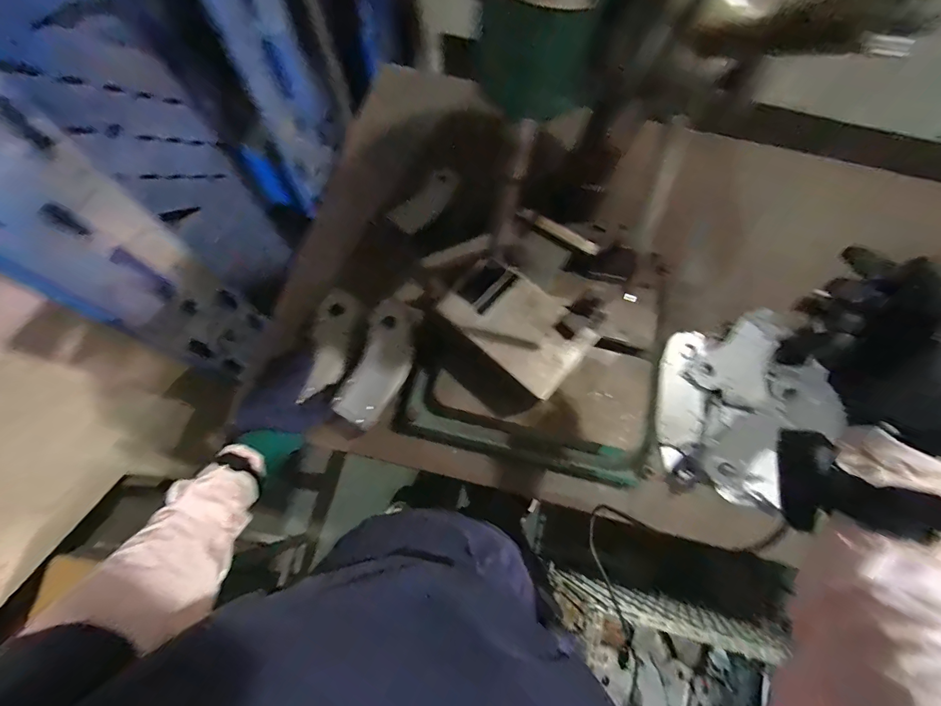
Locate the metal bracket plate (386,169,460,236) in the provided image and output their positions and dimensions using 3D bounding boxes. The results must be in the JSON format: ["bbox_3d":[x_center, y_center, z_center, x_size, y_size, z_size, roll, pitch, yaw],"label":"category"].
[{"bbox_3d":[-0.078,-0.283,0.744,0.058,0.017,0.165,39,68,-3],"label":"metal bracket plate"}]

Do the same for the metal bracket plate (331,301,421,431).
[{"bbox_3d":[-0.131,0.011,0.580,0.076,0.014,0.187,20,73,4],"label":"metal bracket plate"}]

